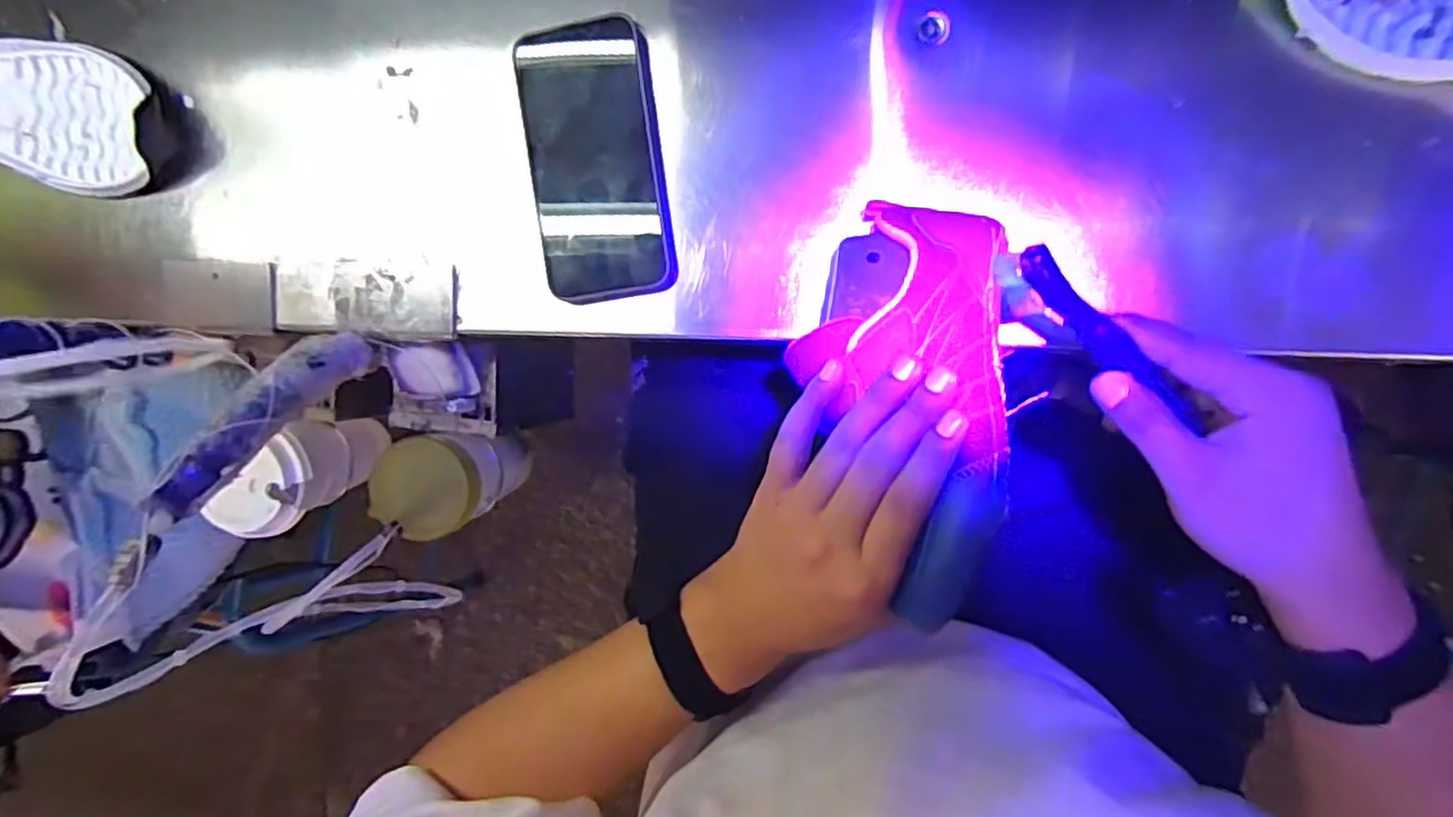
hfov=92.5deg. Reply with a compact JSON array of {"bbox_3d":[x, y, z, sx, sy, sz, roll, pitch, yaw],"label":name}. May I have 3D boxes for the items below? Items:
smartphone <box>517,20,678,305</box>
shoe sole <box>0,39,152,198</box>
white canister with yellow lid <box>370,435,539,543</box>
[{"bbox_3d":[-0.079,-0.150,0.423,0.080,0.014,0.162,-7,95,2],"label":"smartphone"},{"bbox_3d":[-0.510,-0.210,0.487,0.255,0.036,0.097,11,99,10],"label":"shoe sole"},{"bbox_3d":[-0.213,0.053,0.559,0.070,0.123,0.072,1,97,12],"label":"white canister with yellow lid"}]

